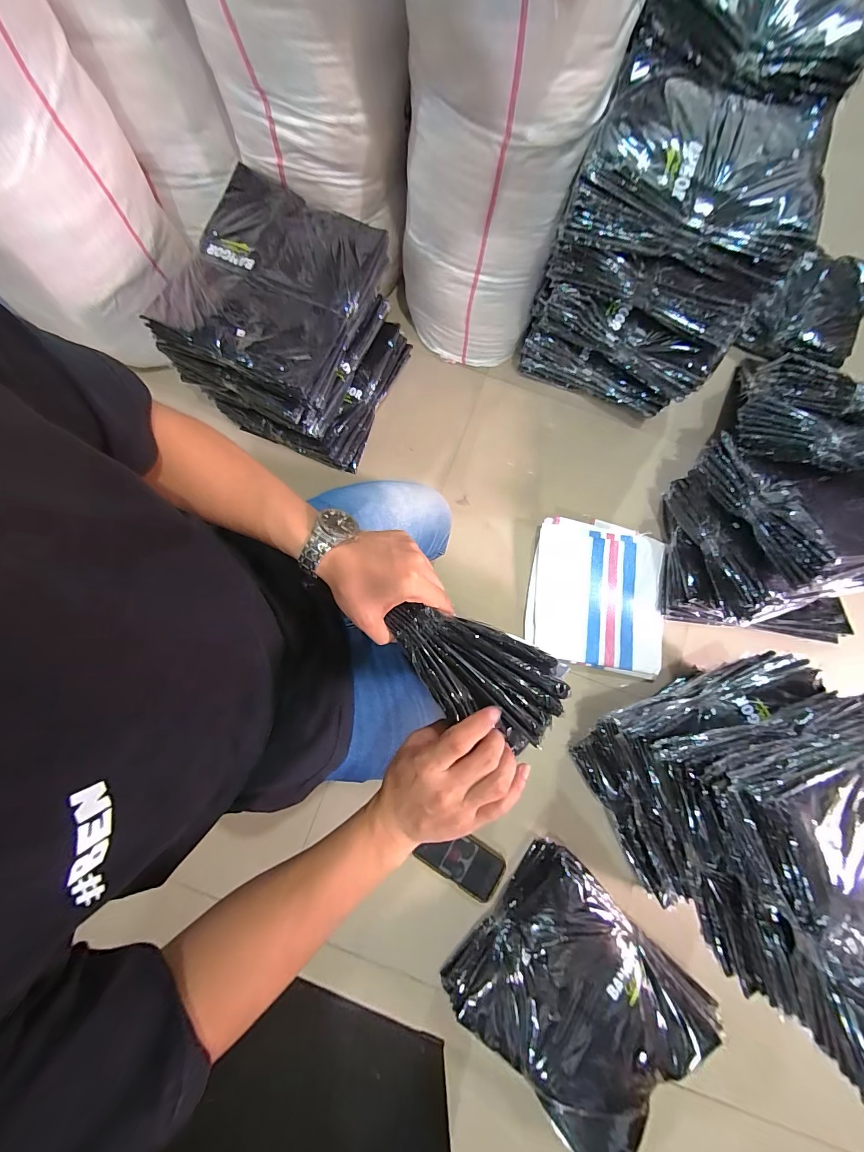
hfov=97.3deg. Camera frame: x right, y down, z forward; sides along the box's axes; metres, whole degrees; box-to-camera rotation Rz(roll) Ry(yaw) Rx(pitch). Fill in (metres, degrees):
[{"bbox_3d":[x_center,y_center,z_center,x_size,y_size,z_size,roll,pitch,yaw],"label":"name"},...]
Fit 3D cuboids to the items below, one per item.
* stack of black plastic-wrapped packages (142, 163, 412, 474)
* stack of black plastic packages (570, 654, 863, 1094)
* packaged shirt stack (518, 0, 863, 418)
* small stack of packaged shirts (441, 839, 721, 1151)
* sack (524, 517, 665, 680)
[{"bbox_3d":[-0.262,-0.471,0.762,0.298,0.291,0.343,24,79,2],"label":"stack of black plastic-wrapped packages"},{"bbox_3d":[0.488,0.323,0.555,0.345,0.389,0.312,-24,81,-7],"label":"stack of black plastic packages"},{"bbox_3d":[0.430,-0.640,0.719,0.351,0.458,0.455,24,79,2],"label":"packaged shirt stack"},{"bbox_3d":[0.245,0.704,0.643,0.338,0.097,0.298,42,82,8],"label":"small stack of packaged shirts"},{"bbox_3d":[0.355,0.038,0.818,0.279,0.025,0.310,11,79,3],"label":"sack"}]

